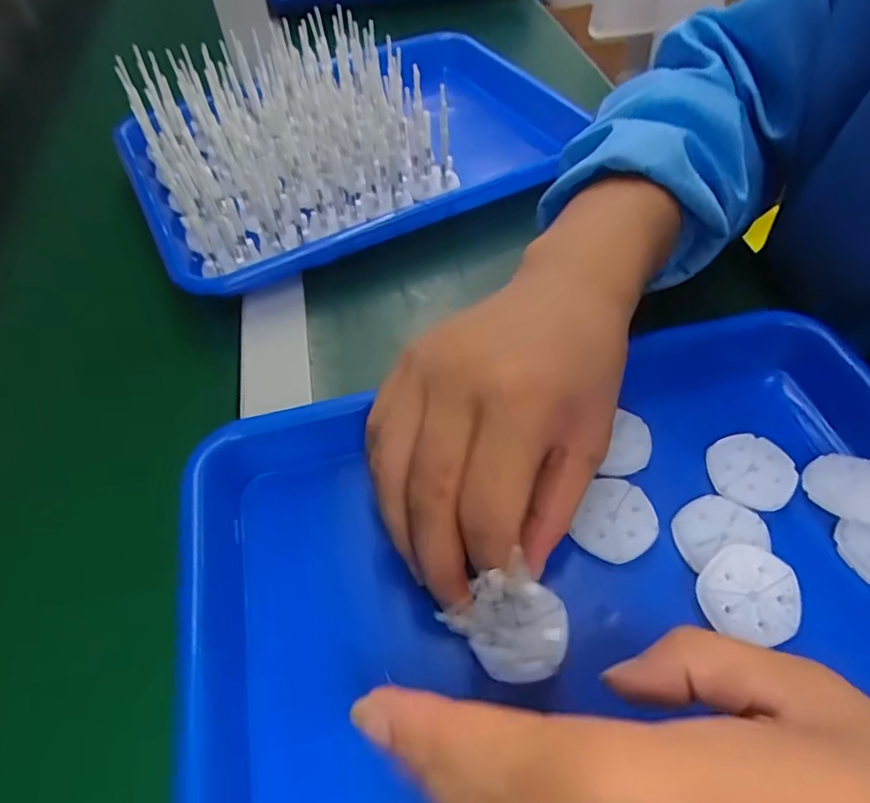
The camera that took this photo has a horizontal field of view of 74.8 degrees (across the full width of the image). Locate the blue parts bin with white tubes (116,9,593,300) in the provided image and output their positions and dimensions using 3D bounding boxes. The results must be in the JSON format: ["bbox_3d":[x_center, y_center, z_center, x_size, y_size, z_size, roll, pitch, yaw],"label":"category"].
[{"bbox_3d":[-0.062,-0.201,0.429,0.313,0.086,0.234,-25,55,-15],"label":"blue parts bin with white tubes"}]

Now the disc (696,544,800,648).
[{"bbox_3d":[0.126,0.075,0.229,0.036,0.004,0.034,-3,69,8],"label":"disc"}]

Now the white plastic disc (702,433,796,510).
[{"bbox_3d":[0.148,0.032,0.266,0.037,0.004,0.037,-2,53,2],"label":"white plastic disc"}]

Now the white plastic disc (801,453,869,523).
[{"bbox_3d":[0.188,0.038,0.256,0.037,0.004,0.033,11,53,30],"label":"white plastic disc"}]

